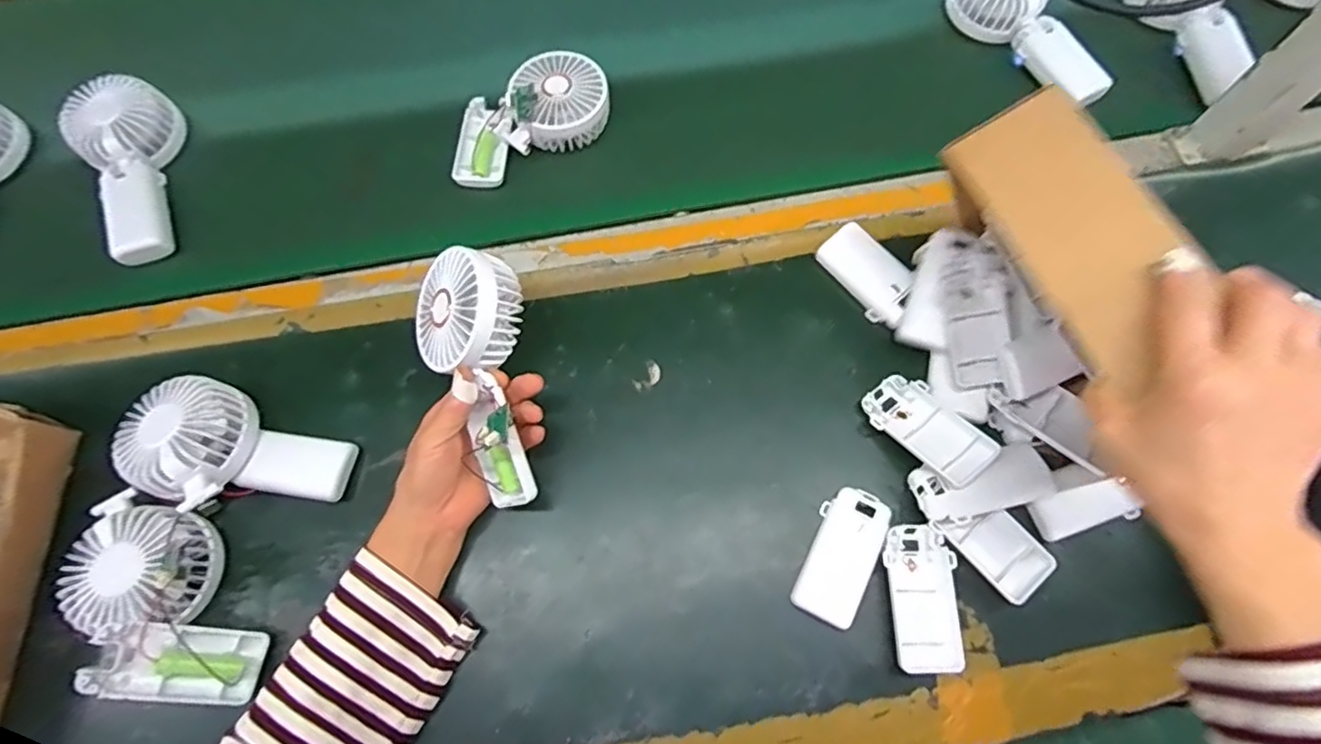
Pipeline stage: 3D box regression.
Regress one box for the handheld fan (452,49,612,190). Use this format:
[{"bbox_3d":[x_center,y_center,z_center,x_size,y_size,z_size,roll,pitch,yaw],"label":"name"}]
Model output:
[{"bbox_3d":[-0.124,-0.232,0.574,0.149,0.059,0.087,-25,70,-9],"label":"handheld fan"}]

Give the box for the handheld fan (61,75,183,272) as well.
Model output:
[{"bbox_3d":[-0.455,-0.172,0.553,0.088,0.057,0.172,-24,70,-9],"label":"handheld fan"}]

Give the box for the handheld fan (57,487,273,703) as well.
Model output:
[{"bbox_3d":[-0.339,0.154,0.427,0.085,0.054,0.169,-32,71,-12],"label":"handheld fan"}]

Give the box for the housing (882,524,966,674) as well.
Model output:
[{"bbox_3d":[0.180,0.155,0.438,0.047,0.020,0.094,1,68,1],"label":"housing"}]

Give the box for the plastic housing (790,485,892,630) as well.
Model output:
[{"bbox_3d":[0.129,0.129,0.448,0.045,0.018,0.092,22,70,9],"label":"plastic housing"}]

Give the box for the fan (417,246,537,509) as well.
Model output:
[{"bbox_3d":[-0.125,0.004,0.429,0.076,0.068,0.181,-12,89,-5],"label":"fan"}]

